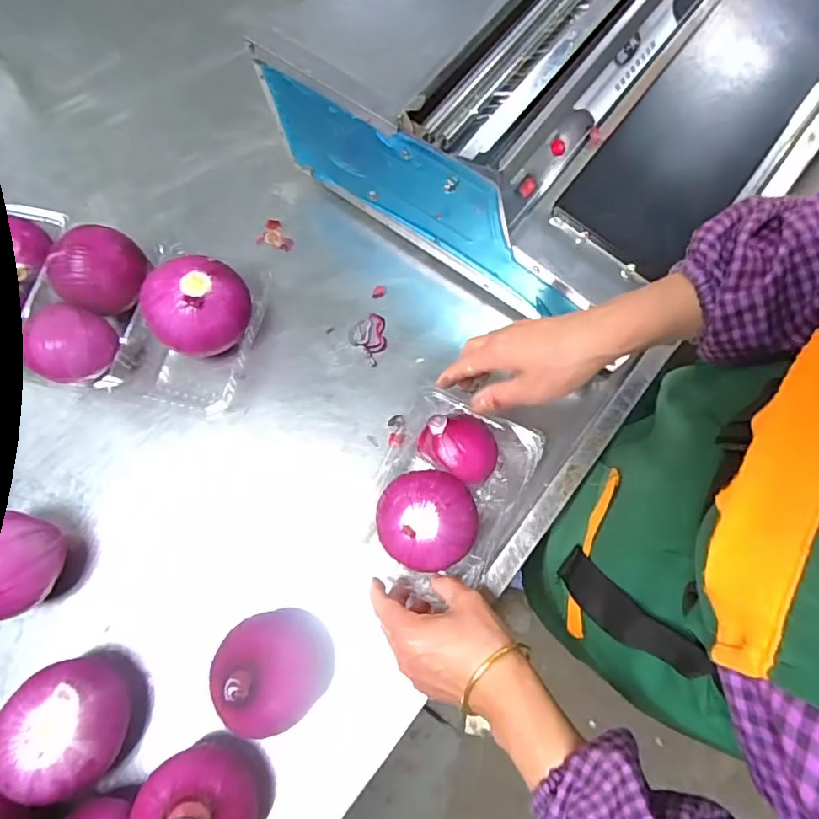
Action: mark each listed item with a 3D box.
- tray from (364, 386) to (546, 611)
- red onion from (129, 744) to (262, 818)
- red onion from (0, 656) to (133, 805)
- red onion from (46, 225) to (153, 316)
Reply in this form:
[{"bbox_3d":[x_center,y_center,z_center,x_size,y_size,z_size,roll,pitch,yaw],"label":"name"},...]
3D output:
[{"bbox_3d":[0.033,0.078,0.482,0.137,0.079,0.167,24,75,9],"label":"tray"},{"bbox_3d":[-0.167,0.315,0.418,0.089,0.076,0.079,37,78,12],"label":"red onion"},{"bbox_3d":[-0.288,0.262,0.440,0.094,0.071,0.093,-1,73,2],"label":"red onion"},{"bbox_3d":[-0.315,-0.139,0.550,0.072,0.087,0.085,42,79,13],"label":"red onion"}]

